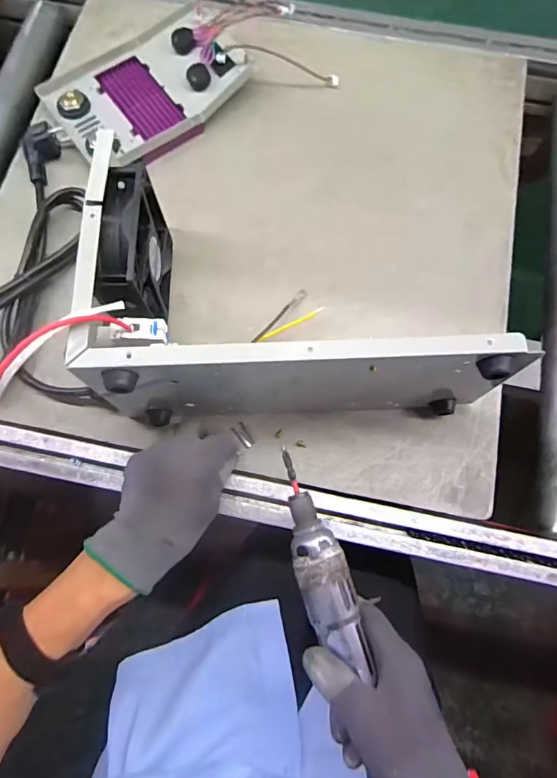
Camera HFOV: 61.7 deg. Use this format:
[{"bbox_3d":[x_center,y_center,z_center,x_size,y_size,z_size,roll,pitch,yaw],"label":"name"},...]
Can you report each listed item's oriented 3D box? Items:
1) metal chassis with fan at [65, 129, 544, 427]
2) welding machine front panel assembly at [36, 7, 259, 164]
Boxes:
[{"bbox_3d":[0.012,-0.093,0.433,0.344,0.160,0.221,-2,74,-1],"label":"metal chassis with fan"},{"bbox_3d":[-0.162,-0.364,0.571,0.229,0.047,0.169,-36,77,-10],"label":"welding machine front panel assembly"}]

